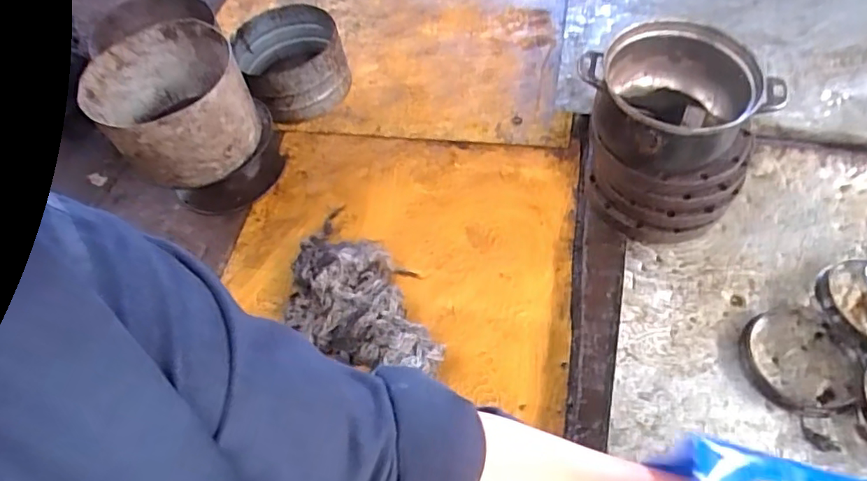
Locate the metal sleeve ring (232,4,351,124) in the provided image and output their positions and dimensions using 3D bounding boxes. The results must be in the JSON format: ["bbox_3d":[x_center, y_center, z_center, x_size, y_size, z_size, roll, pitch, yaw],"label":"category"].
[{"bbox_3d":[-0.316,-0.395,1.258,0.231,0.154,0.238,-3,57,5],"label":"metal sleeve ring"}]

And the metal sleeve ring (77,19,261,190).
[{"bbox_3d":[-0.482,-0.265,1.053,0.241,0.160,0.277,-31,59,-13],"label":"metal sleeve ring"}]

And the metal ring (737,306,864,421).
[{"bbox_3d":[0.558,0.180,0.843,0.165,0.019,0.171,-3,57,5],"label":"metal ring"}]

